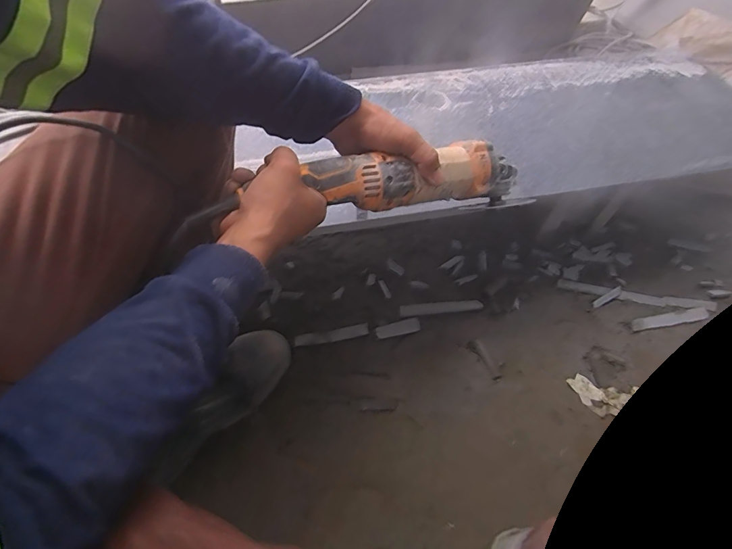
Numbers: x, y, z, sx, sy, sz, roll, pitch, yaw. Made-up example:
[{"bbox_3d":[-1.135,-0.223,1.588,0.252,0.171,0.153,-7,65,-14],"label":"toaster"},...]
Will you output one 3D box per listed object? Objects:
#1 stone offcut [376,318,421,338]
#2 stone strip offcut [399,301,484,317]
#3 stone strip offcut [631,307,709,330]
[{"bbox_3d":[0.055,0.093,0.678,0.077,0.004,0.024,-13,57,-9],"label":"stone offcut"},{"bbox_3d":[0.134,0.058,0.707,0.148,0.004,0.023,-6,56,-5],"label":"stone strip offcut"},{"bbox_3d":[0.545,0.078,0.709,0.154,0.007,0.018,-9,56,-7],"label":"stone strip offcut"}]

